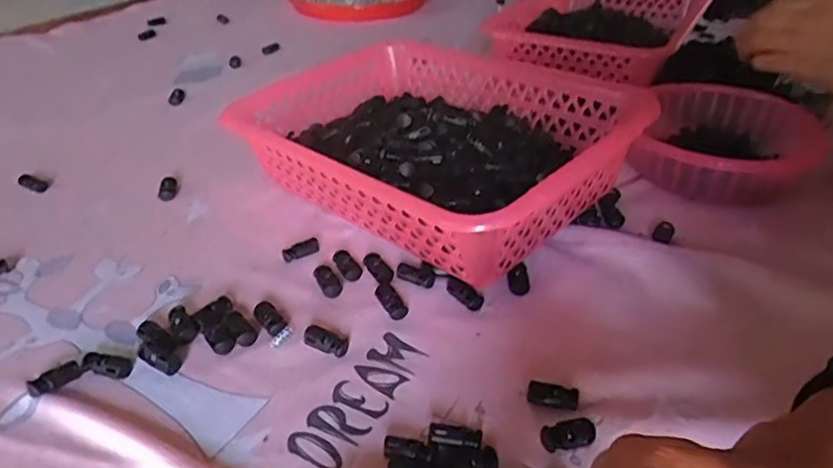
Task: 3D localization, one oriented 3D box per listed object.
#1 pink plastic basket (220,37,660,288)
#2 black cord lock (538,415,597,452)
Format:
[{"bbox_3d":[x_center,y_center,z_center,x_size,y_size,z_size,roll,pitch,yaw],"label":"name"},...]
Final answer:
[{"bbox_3d":[0.007,-0.072,0.525,0.289,0.099,0.206,29,43,36],"label":"pink plastic basket"},{"bbox_3d":[0.078,0.104,0.335,0.028,0.009,0.013,-7,35,-12],"label":"black cord lock"}]

